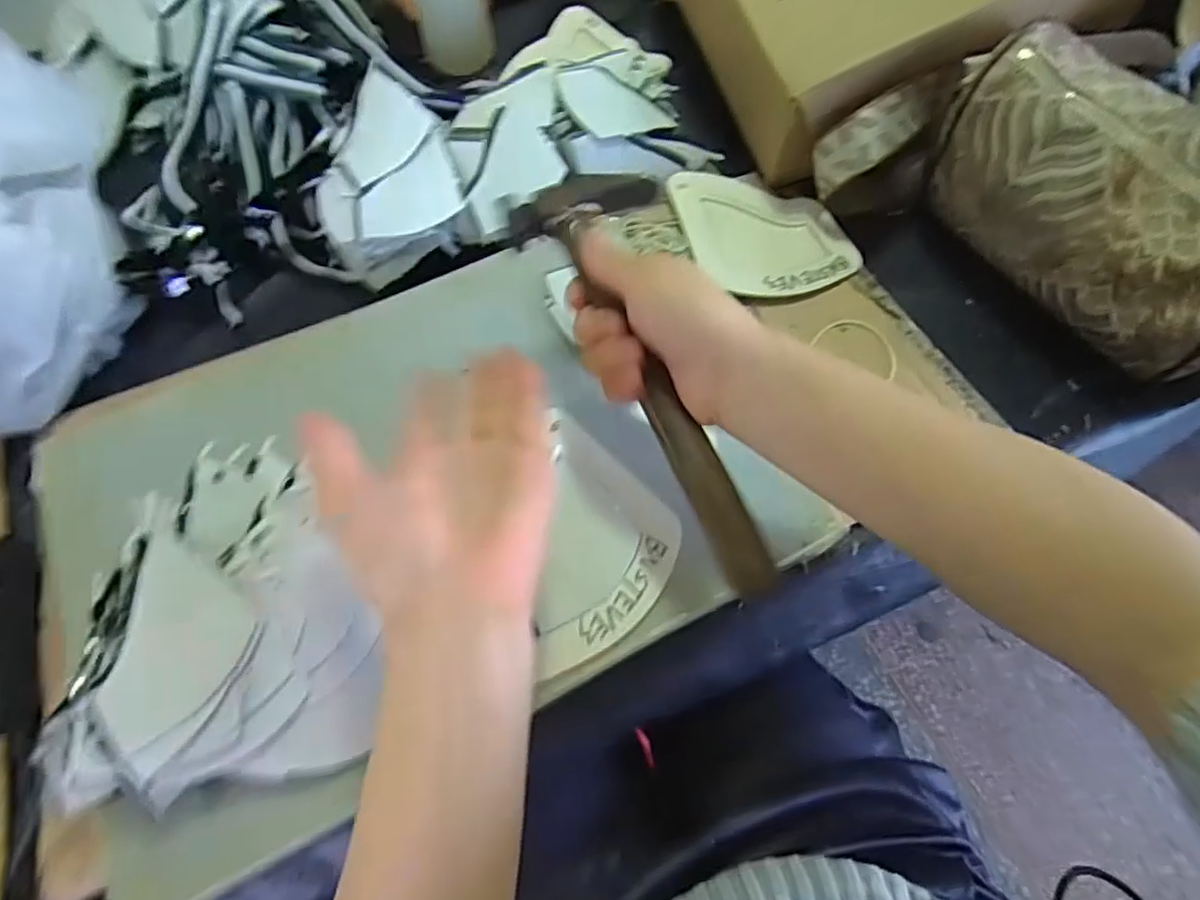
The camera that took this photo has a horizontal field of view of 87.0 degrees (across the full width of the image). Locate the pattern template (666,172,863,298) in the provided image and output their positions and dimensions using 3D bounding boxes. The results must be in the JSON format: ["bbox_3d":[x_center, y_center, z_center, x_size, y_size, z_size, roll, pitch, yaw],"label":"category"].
[{"bbox_3d":[0.121,-0.171,0.483,0.110,0.011,0.133,-21,64,-8],"label":"pattern template"}]

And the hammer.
[{"bbox_3d":[0.029,-0.042,0.316,0.076,0.017,0.236,-20,72,-8],"label":"hammer"}]

